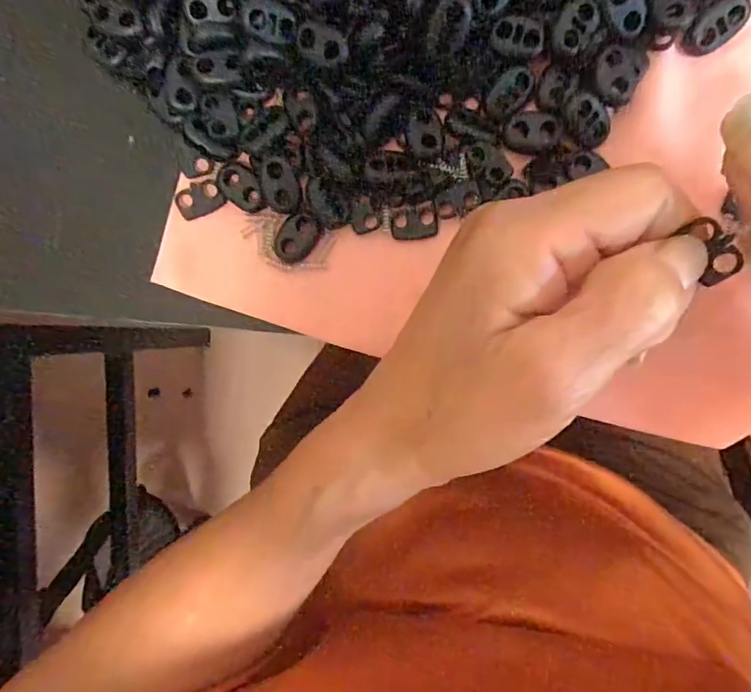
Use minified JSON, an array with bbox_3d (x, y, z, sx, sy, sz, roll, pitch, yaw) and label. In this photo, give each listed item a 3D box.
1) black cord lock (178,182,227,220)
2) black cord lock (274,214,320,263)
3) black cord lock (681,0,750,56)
[{"bbox_3d":[-0.069,-0.058,0.205,0.016,0.004,0.012,-26,90,5],"label":"black cord lock"},{"bbox_3d":[-0.031,-0.042,0.206,0.015,0.004,0.020,35,94,2],"label":"black cord lock"},{"bbox_3d":[0.124,-0.116,0.189,0.023,0.008,0.013,-36,89,5],"label":"black cord lock"}]

